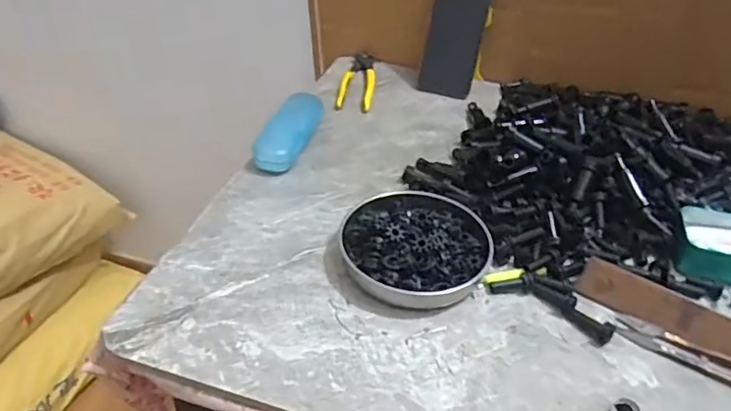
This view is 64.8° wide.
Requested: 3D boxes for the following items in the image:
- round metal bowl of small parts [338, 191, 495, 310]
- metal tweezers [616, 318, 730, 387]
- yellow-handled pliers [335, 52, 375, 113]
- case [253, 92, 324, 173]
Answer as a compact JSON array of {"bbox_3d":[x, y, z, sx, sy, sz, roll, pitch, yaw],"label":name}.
[{"bbox_3d":[0.042,0.032,0.543,0.136,0.027,0.141,2,38,-2],"label":"round metal bowl of small parts"},{"bbox_3d":[0.263,0.122,0.473,0.106,0.004,0.022,25,60,26],"label":"metal tweezers"},{"bbox_3d":[-0.009,-0.181,0.823,0.047,0.013,0.163,5,38,3],"label":"yellow-handled pliers"},{"bbox_3d":[-0.092,-0.094,0.702,0.050,0.030,0.165,10,39,8],"label":"case"}]

